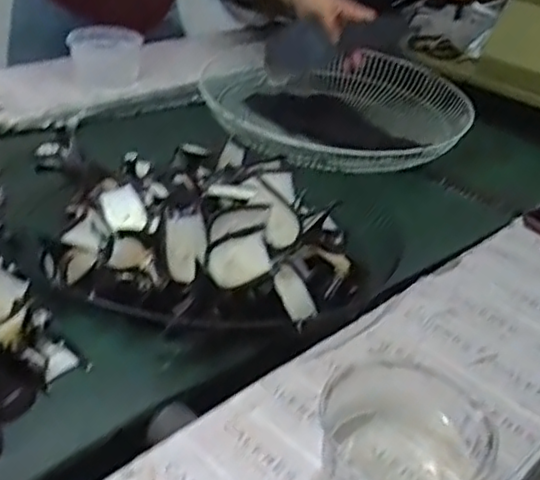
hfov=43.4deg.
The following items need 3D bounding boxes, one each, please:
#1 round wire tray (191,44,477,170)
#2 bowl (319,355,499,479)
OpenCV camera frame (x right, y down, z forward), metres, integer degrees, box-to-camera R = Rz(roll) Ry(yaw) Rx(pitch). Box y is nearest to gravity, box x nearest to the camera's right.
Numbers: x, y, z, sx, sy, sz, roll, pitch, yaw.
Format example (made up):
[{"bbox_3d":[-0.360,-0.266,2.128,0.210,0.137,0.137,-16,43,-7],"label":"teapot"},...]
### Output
[{"bbox_3d":[0.095,-0.210,1.145,0.441,0.115,0.440,4,32,-3],"label":"round wire tray"},{"bbox_3d":[0.089,0.145,0.471,0.112,0.065,0.103,4,32,-3],"label":"bowl"}]

